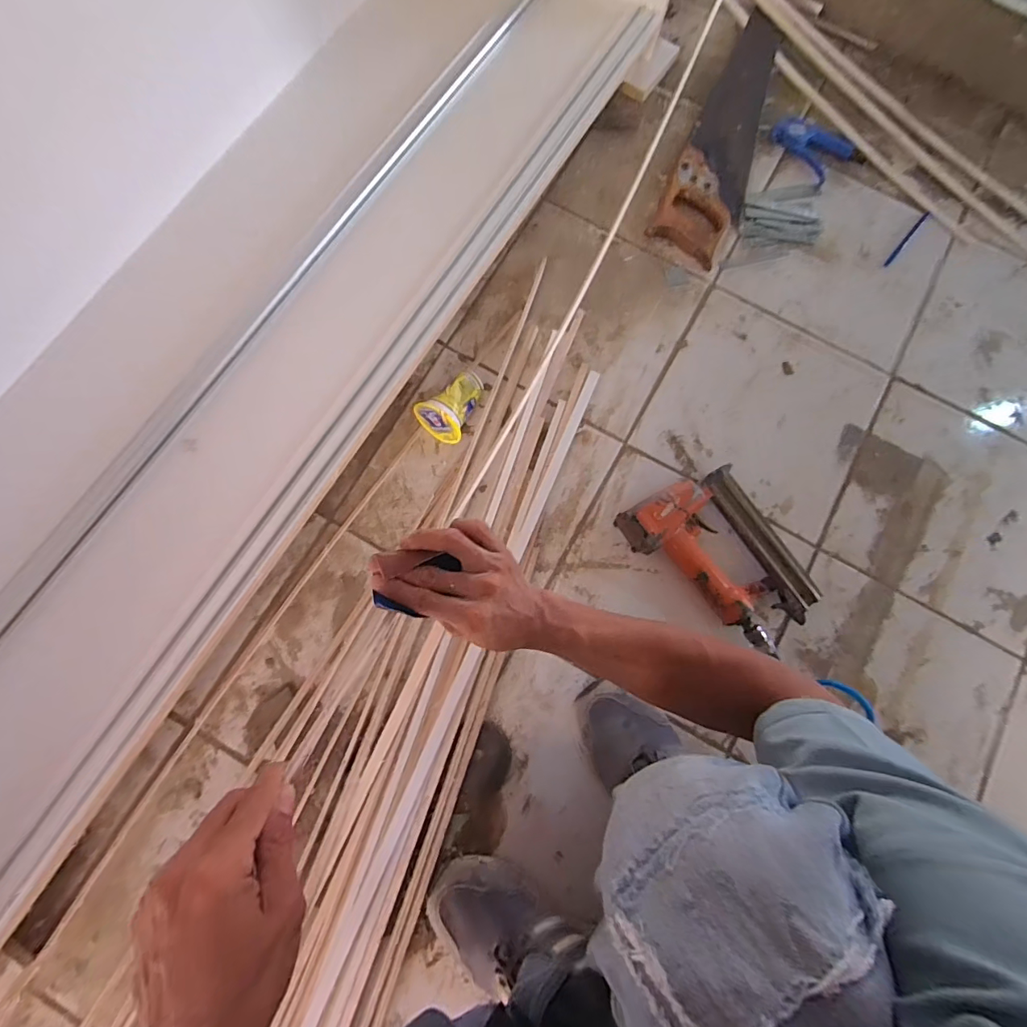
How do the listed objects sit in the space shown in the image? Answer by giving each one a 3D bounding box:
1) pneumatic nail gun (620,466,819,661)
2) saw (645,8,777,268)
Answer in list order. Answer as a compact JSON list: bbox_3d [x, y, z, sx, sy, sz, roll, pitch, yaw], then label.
[{"bbox_3d":[0.275,0.053,0.622,0.170,0.057,0.241,-37,82,-8],"label":"pneumatic nail gun"},{"bbox_3d":[0.350,-0.605,0.771,0.118,0.031,0.456,24,79,3],"label":"saw"}]

